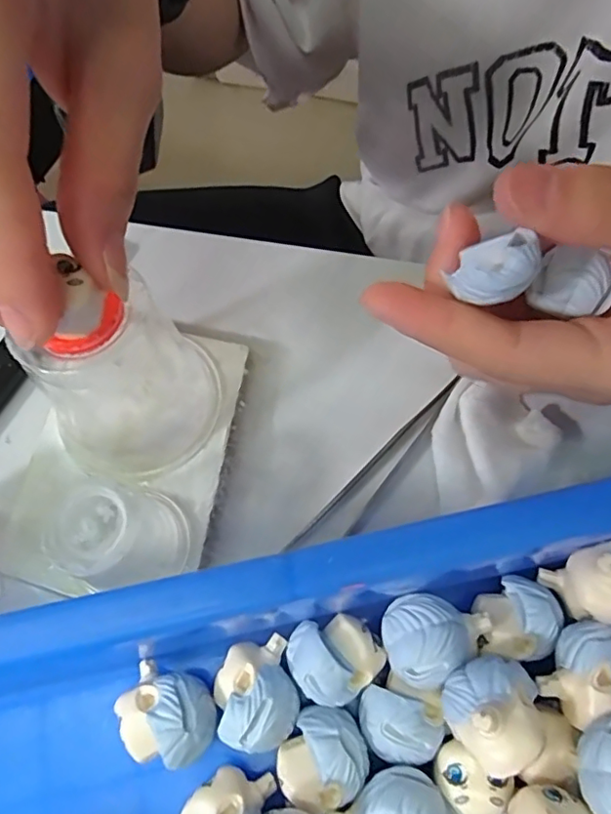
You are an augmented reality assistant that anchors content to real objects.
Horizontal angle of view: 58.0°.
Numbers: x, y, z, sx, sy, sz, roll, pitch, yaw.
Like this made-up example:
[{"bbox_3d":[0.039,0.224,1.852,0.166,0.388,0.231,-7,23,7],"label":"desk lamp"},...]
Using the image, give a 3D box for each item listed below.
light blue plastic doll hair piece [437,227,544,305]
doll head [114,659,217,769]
[{"bbox_3d":[0.049,-0.037,0.142,0.018,0.016,0.020,27,69,11],"label":"light blue plastic doll hair piece"},{"bbox_3d":[-0.039,0.088,0.158,0.028,0.025,0.023,15,67,7],"label":"doll head"}]

